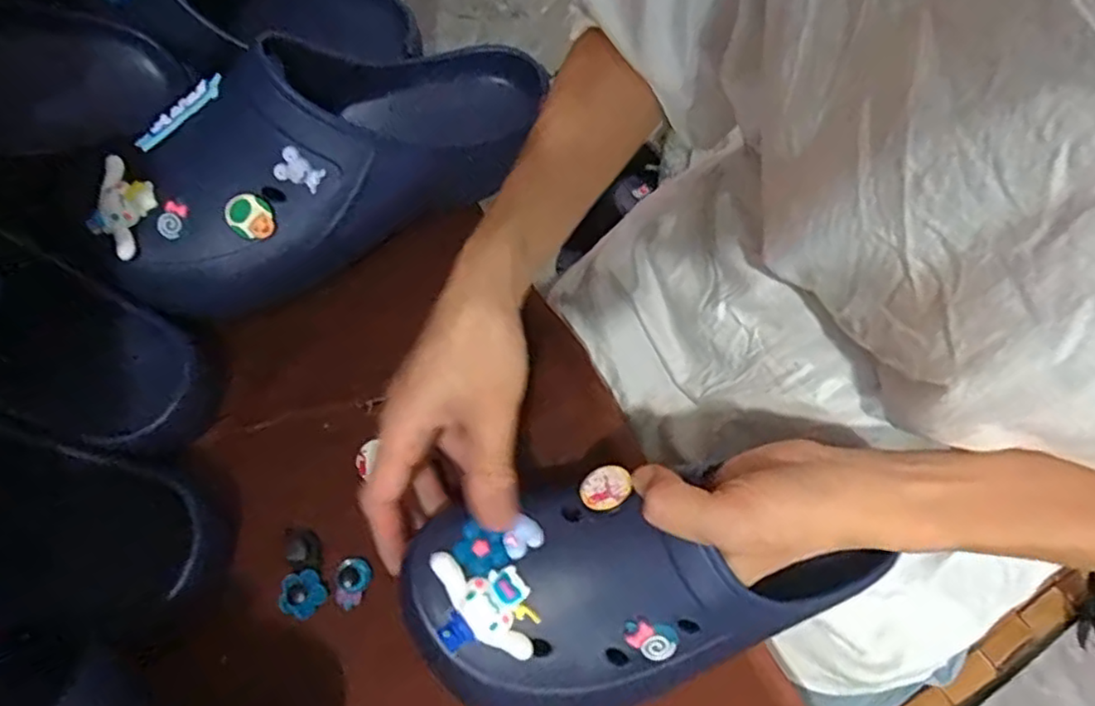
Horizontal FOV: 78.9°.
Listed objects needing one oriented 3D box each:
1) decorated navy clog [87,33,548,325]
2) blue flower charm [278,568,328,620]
[{"bbox_3d":[-0.138,-0.137,0.407,0.287,0.095,0.124,-31,71,-11],"label":"decorated navy clog"},{"bbox_3d":[-0.134,0.131,0.361,0.023,0.004,0.024,0,69,1],"label":"blue flower charm"}]

